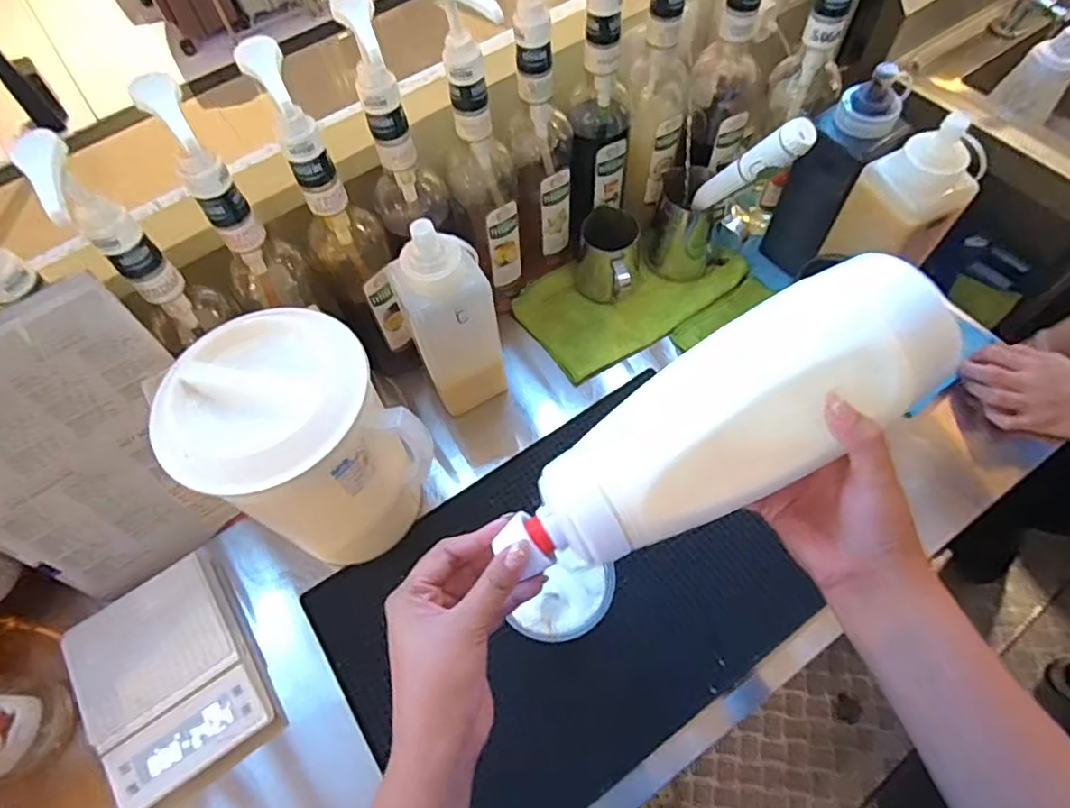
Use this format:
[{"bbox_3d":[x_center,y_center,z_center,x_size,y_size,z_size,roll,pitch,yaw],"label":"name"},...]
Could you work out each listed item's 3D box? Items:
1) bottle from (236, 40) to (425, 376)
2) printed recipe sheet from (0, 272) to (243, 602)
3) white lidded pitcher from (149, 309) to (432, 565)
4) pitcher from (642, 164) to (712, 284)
[{"bbox_3d":[-0.172,-0.135,0.564,0.067,0.396,0.079,-23,63,-9],"label":"bottle"},{"bbox_3d":[-0.374,0.050,0.508,0.198,0.292,0.009,-37,52,-19],"label":"printed recipe sheet"},{"bbox_3d":[-0.193,0.041,0.531,0.159,0.225,0.144,-32,65,-13],"label":"white lidded pitcher"},{"bbox_3d":[0.175,-0.218,0.718,0.073,0.099,0.086,-8,62,-1],"label":"pitcher"}]

